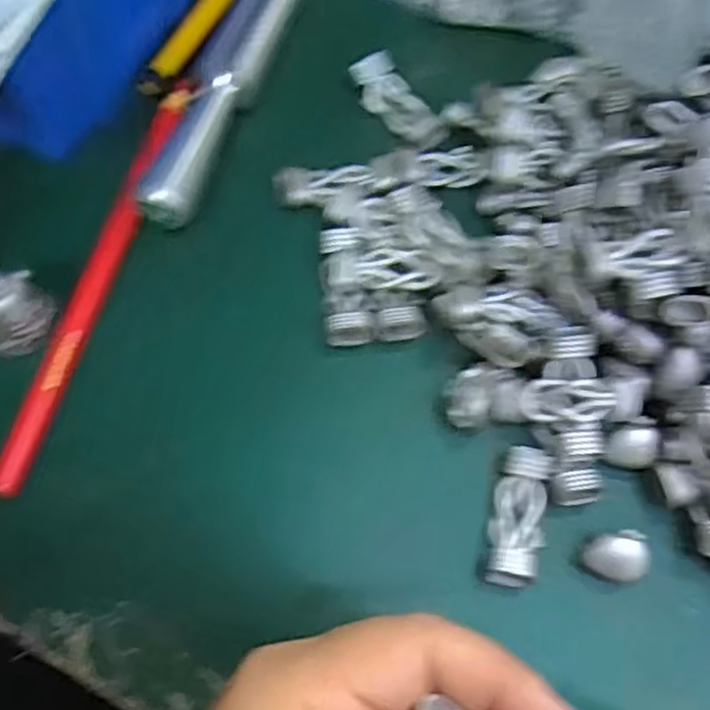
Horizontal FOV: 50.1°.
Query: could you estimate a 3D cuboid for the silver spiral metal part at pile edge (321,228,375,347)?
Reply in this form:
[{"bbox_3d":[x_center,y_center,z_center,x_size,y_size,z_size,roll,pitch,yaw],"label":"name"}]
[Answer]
[{"bbox_3d":[-0.003,-0.024,0.273,0.016,0.010,0.044,-4,71,-5],"label":"silver spiral metal part at pile edge"}]

